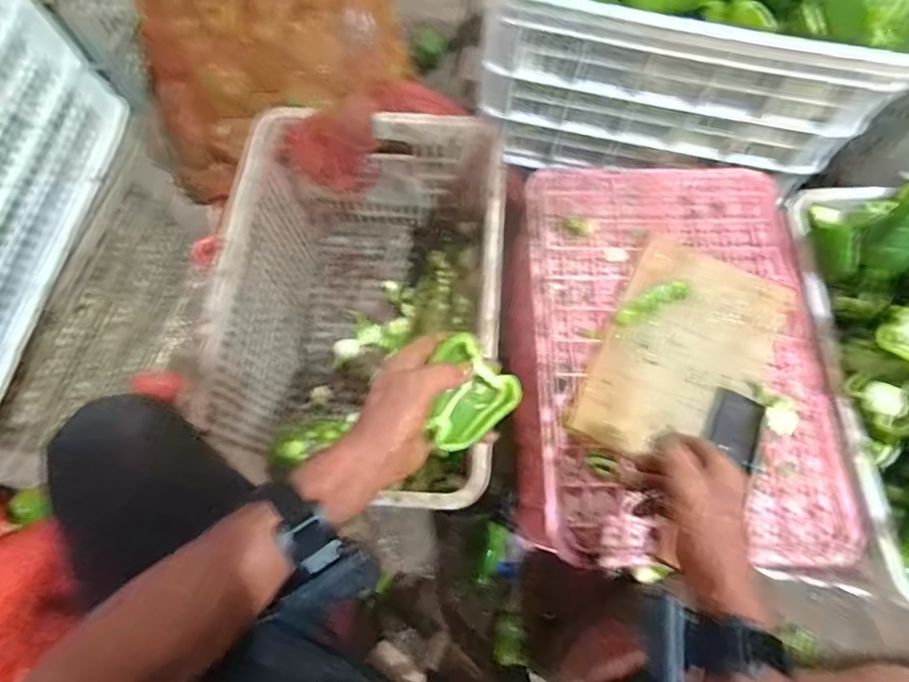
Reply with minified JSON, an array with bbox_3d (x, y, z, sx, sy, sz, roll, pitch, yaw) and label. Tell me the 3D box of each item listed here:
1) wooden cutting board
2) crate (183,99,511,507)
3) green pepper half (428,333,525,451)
[{"bbox_3d":[0.281,0.017,0.611,0.188,0.020,0.280,27,73,8],"label":"wooden cutting board"},{"bbox_3d":[-0.124,-0.055,0.768,0.350,0.287,0.463,5,72,1],"label":"crate"},{"bbox_3d":[0.005,0.047,0.437,0.080,0.033,0.087,42,76,12],"label":"green pepper half"}]

